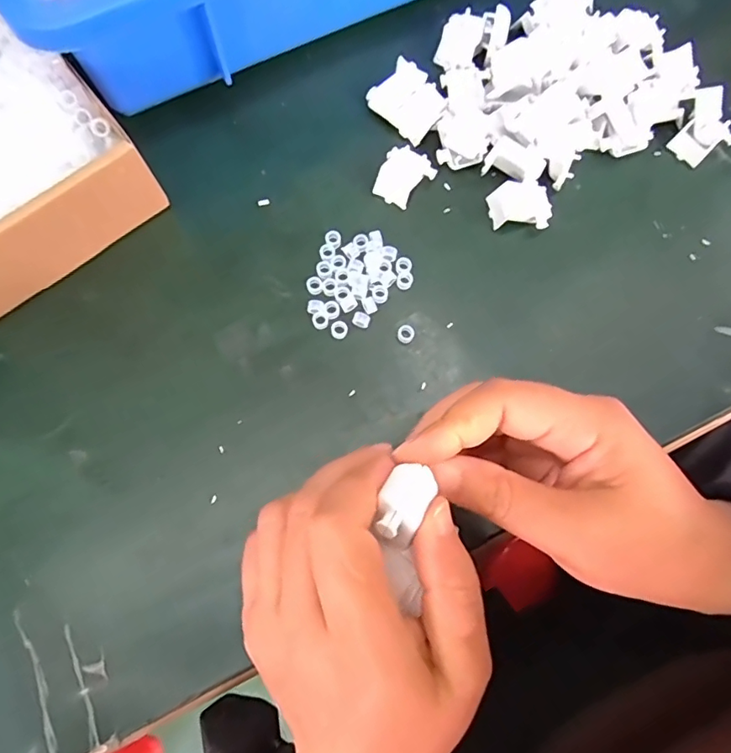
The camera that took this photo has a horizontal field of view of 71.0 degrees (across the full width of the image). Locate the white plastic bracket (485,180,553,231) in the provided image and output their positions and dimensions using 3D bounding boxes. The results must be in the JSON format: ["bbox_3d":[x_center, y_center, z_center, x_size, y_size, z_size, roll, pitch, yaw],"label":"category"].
[{"bbox_3d":[0.089,-0.097,0.293,0.033,0.007,0.028,-3,76,-1],"label":"white plastic bracket"}]

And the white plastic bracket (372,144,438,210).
[{"bbox_3d":[0.022,-0.117,0.298,0.028,0.006,0.032,37,78,8],"label":"white plastic bracket"}]

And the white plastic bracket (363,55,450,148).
[{"bbox_3d":[0.026,-0.165,0.307,0.043,0.004,0.034,44,96,6],"label":"white plastic bracket"}]

